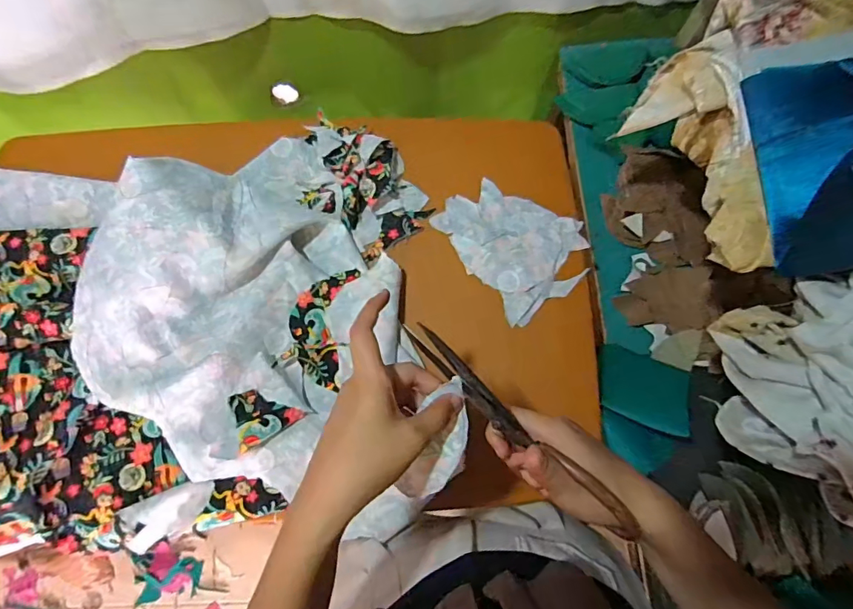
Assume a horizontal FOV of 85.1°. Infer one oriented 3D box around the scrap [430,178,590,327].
[{"bbox_3d":[0.110,-0.079,0.580,0.139,0.010,0.174,-37,80,-8],"label":"scrap"}]

